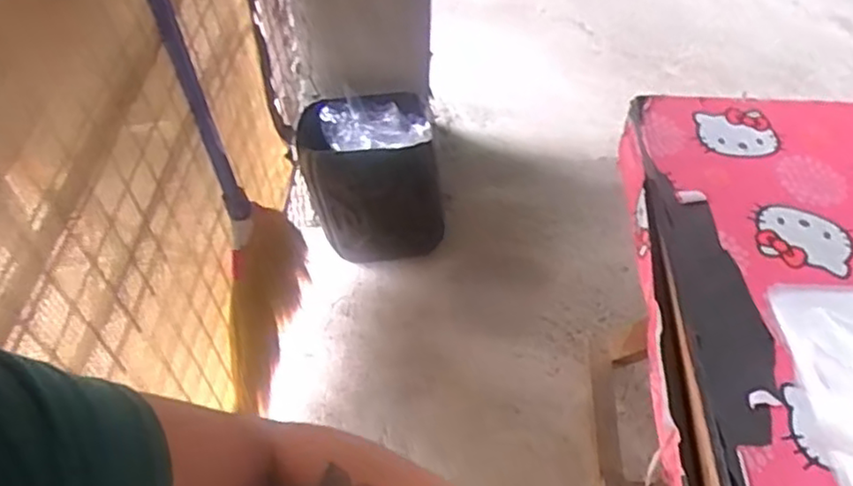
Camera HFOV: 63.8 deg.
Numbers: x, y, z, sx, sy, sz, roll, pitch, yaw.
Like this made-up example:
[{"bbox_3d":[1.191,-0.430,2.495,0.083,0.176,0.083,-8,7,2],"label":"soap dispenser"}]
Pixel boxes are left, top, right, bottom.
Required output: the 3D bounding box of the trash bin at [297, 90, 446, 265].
[{"bbox_3d":[-0.127,-0.130,1.559,0.286,0.337,0.241,-9,51,-7],"label":"trash bin"}]

